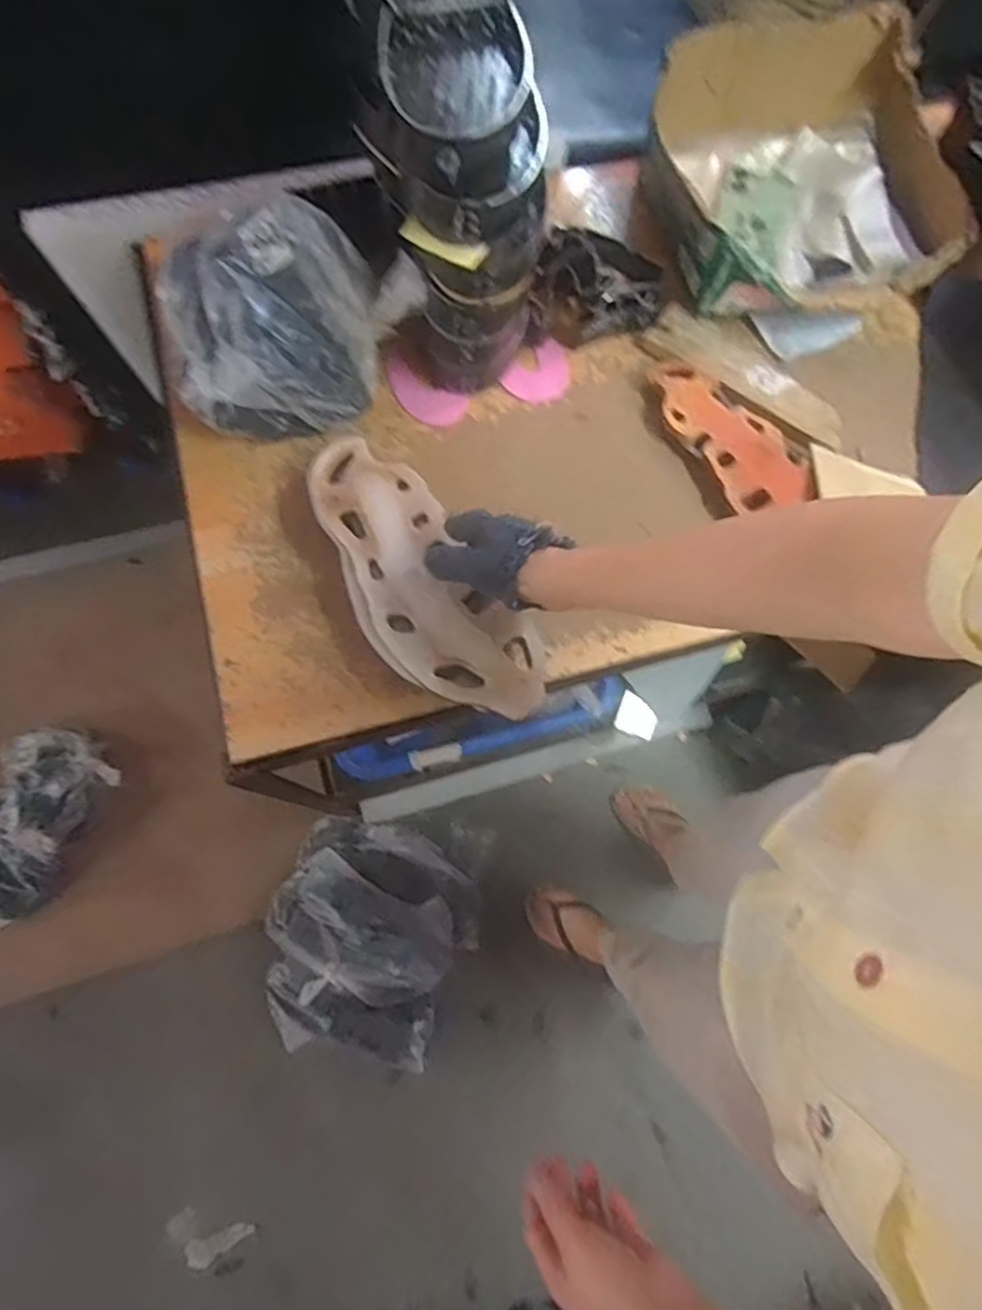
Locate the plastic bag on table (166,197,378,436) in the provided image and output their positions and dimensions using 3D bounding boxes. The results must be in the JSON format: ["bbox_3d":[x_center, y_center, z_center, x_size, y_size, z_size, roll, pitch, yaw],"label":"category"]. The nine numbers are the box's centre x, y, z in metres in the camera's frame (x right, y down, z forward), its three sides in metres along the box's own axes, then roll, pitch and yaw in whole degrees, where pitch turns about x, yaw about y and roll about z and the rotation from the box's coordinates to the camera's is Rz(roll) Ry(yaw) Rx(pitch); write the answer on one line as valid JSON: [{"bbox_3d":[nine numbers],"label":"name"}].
[{"bbox_3d":[-0.219,-0.343,0.660,0.203,0.090,0.243,-19,75,-8],"label":"plastic bag on table"}]

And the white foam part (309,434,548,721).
[{"bbox_3d":[-0.065,-0.063,0.613,0.124,0.043,0.298,-34,78,-11],"label":"white foam part"}]

